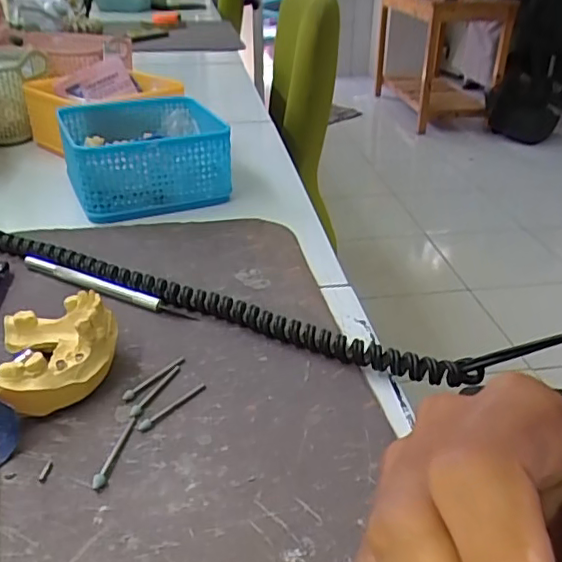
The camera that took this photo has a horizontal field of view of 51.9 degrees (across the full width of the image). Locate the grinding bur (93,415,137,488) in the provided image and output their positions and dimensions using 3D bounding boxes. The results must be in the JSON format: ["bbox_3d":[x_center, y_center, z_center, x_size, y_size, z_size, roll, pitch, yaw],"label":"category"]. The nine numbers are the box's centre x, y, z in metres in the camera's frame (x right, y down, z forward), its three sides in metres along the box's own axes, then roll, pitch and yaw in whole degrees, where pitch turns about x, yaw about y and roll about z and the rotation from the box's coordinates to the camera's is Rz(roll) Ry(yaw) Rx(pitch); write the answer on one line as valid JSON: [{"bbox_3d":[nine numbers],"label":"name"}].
[{"bbox_3d":[-0.074,0.075,0.259,0.005,0.004,0.042,6,31,8],"label":"grinding bur"}]

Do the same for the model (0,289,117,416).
[{"bbox_3d":[-0.113,0.033,0.295,0.058,0.037,0.072,-9,32,-16],"label":"model"}]

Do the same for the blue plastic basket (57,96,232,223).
[{"bbox_3d":[-0.127,-0.118,0.528,0.131,0.062,0.143,-12,33,-21],"label":"blue plastic basket"}]

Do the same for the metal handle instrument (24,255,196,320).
[{"bbox_3d":[-0.115,0.003,0.374,0.135,0.008,0.008,15,34,22],"label":"metal handle instrument"}]

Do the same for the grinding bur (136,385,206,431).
[{"bbox_3d":[-0.053,0.061,0.283,0.005,0.004,0.042,23,37,32],"label":"grinding bur"}]

